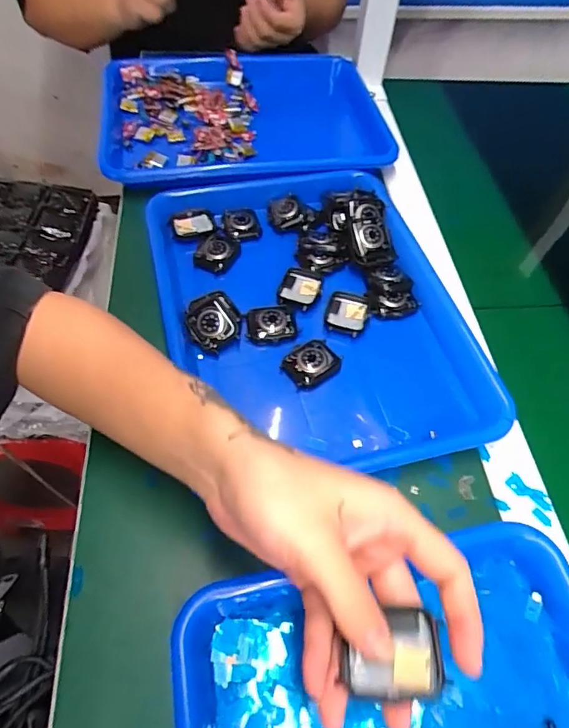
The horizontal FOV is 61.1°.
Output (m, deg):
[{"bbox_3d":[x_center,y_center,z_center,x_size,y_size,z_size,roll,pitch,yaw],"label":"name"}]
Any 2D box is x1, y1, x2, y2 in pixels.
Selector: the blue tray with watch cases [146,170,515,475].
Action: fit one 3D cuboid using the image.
[{"bbox_3d":[0.021,-0.054,0.443,0.261,0.041,0.336,-11,56,-10],"label":"blue tray with watch cases"}]

